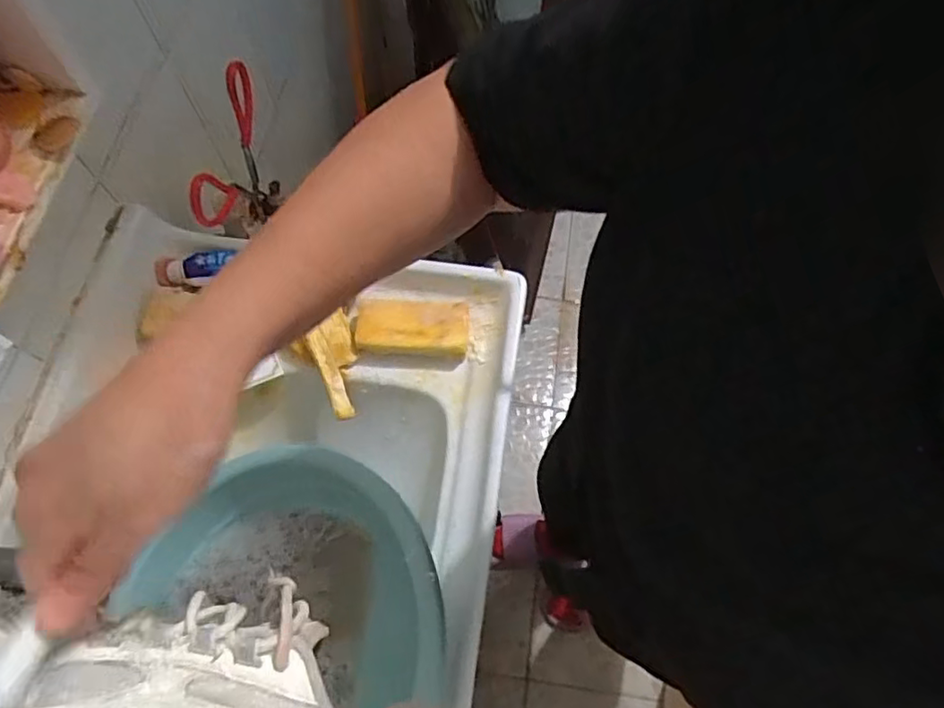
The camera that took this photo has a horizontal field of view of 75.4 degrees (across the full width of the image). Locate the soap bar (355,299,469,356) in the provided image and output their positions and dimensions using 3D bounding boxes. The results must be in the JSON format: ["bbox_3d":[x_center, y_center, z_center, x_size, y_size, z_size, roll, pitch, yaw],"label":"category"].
[{"bbox_3d":[-0.069,-0.035,0.710,0.126,0.025,0.060,2,67,1],"label":"soap bar"}]

